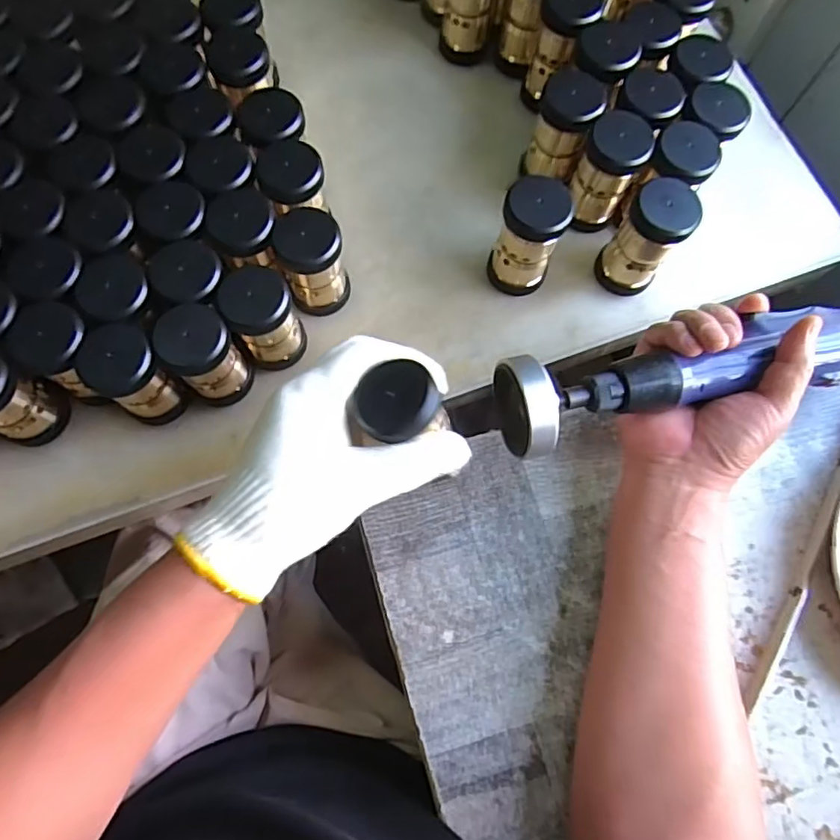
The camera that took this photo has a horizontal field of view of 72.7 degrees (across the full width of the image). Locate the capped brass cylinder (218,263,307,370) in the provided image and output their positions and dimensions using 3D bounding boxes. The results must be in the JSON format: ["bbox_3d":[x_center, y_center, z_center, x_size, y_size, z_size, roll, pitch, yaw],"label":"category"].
[{"bbox_3d":[-0.107,-0.070,0.394,0.044,0.067,0.047,0,74,-1],"label":"capped brass cylinder"}]

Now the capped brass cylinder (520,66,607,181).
[{"bbox_3d":[0.109,-0.223,0.443,0.044,0.087,0.044,17,74,4],"label":"capped brass cylinder"}]

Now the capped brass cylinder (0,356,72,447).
[{"bbox_3d":[-0.273,-0.014,0.376,0.046,0.075,0.045,23,75,5],"label":"capped brass cylinder"}]

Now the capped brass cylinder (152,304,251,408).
[{"bbox_3d":[-0.143,-0.043,0.385,0.042,0.070,0.046,0,74,-1],"label":"capped brass cylinder"}]

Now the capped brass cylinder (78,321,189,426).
[{"bbox_3d":[-0.188,-0.028,0.381,0.041,0.079,0.043,0,74,-1],"label":"capped brass cylinder"}]

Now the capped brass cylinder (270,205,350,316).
[{"bbox_3d":[-0.076,-0.111,0.410,0.044,0.074,0.042,0,74,-1],"label":"capped brass cylinder"}]

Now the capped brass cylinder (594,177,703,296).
[{"bbox_3d":[0.164,-0.131,0.415,0.043,0.085,0.047,0,74,-1],"label":"capped brass cylinder"}]

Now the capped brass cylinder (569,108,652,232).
[{"bbox_3d":[0.137,-0.182,0.425,0.042,0.084,0.035,17,74,4],"label":"capped brass cylinder"}]

